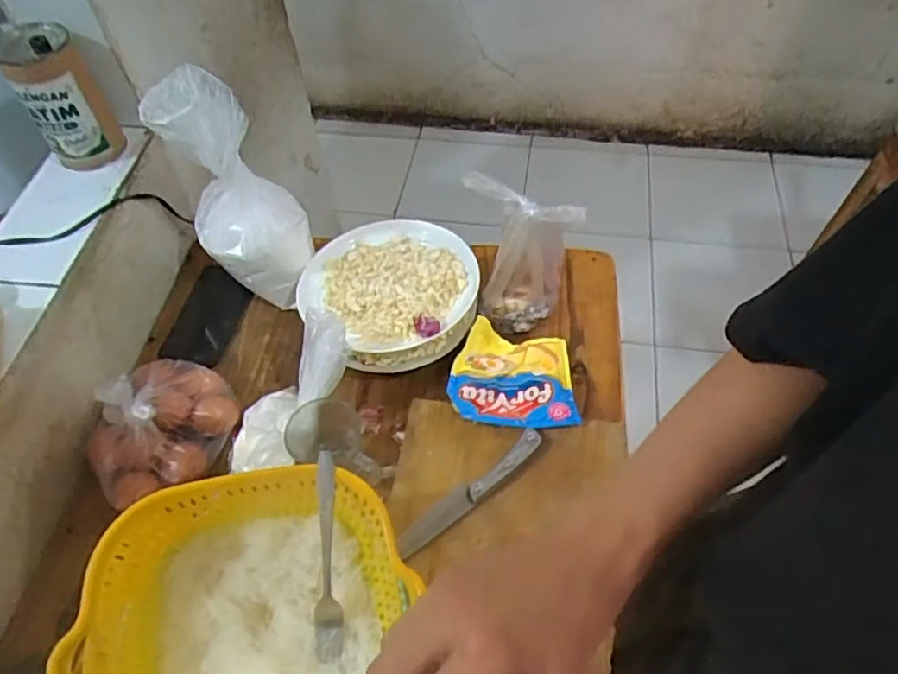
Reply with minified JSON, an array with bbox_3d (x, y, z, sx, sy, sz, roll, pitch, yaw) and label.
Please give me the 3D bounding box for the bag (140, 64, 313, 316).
[{"bbox_3d":[-0.239,-0.160,0.705,0.110,0.250,0.126,-36,60,-21],"label":"bag"}]

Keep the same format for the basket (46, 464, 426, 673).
[{"bbox_3d":[-0.142,0.232,0.474,0.238,0.108,0.221,-9,55,-3],"label":"basket"}]

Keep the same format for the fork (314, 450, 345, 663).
[{"bbox_3d":[-0.097,0.173,0.498,0.022,0.019,0.162,-2,87,2],"label":"fork"}]

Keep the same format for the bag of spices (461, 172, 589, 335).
[{"bbox_3d":[0.086,-0.092,0.693,0.118,0.180,0.081,-8,54,-3],"label":"bag of spices"}]

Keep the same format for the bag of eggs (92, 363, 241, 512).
[{"bbox_3d":[-0.303,0.090,0.646,0.119,0.073,0.158,14,56,12],"label":"bag of eggs"}]

